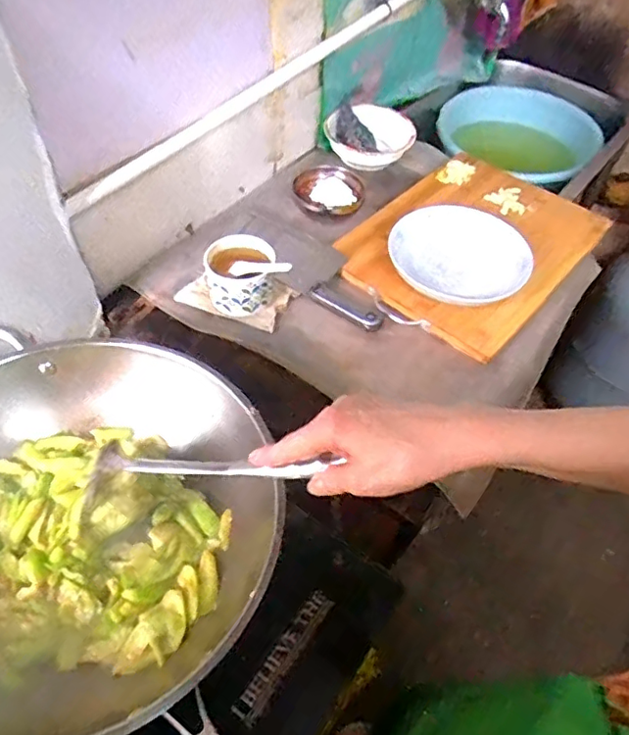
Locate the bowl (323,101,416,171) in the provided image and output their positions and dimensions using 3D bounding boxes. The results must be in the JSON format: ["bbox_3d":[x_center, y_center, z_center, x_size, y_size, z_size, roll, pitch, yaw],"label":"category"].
[{"bbox_3d":[0.094,-0.395,0.989,0.152,0.066,0.128,11,51,4],"label":"bowl"}]

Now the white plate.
[{"bbox_3d":[0.199,-0.157,0.772,0.173,0.029,0.175,-1,62,1],"label":"white plate"}]

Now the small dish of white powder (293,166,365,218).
[{"bbox_3d":[0.022,-0.269,0.887,0.102,0.032,0.107,2,51,-3],"label":"small dish of white powder"}]

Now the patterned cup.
[{"bbox_3d":[-0.093,-0.119,0.748,0.096,0.067,0.084,-3,51,-7],"label":"patterned cup"}]

